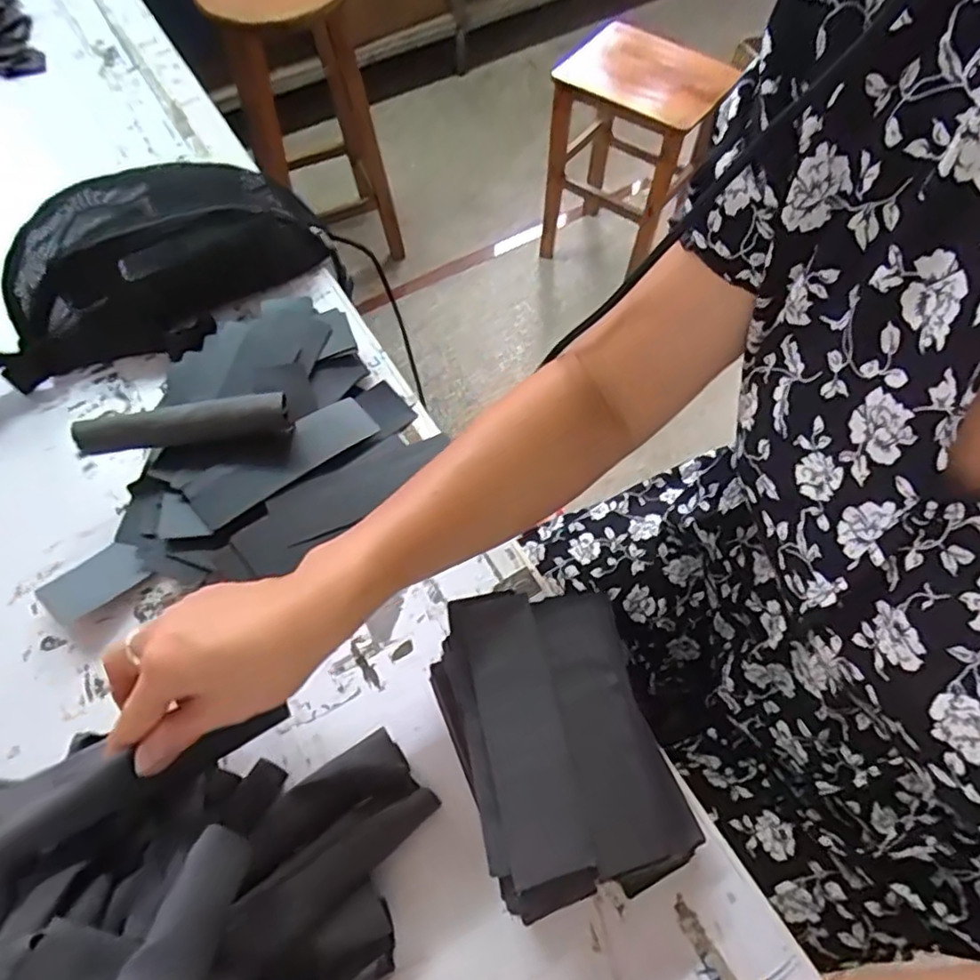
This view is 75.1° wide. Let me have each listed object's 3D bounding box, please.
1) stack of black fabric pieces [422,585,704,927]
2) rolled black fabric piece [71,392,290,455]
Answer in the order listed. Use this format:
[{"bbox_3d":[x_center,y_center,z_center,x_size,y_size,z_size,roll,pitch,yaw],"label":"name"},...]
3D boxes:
[{"bbox_3d":[0.039,0.150,0.385,0.114,0.072,0.172,-18,63,-9],"label":"stack of black fabric pieces"},{"bbox_3d":[-0.227,-0.051,0.473,0.143,0.027,0.024,-11,63,-5],"label":"rolled black fabric piece"}]

